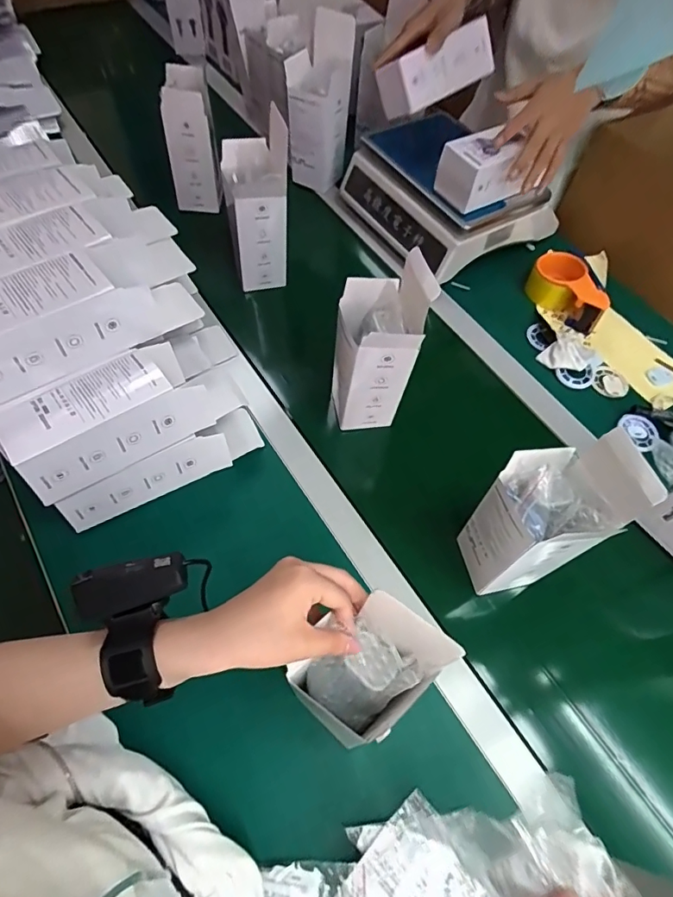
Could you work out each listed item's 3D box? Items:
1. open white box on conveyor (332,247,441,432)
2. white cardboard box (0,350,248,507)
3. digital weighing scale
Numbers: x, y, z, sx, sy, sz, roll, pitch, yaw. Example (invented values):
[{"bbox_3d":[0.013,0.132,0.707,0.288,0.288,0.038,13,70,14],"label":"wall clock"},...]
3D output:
[{"bbox_3d":[0.047,-0.123,0.582,0.081,0.232,0.083,-1,61,-5],"label":"open white box on conveyor"},{"bbox_3d":[-0.227,-0.041,0.526,0.232,0.078,0.086,-31,68,-19],"label":"white cardboard box"},{"bbox_3d":[0.199,-0.453,0.831,0.273,0.110,0.284,-31,68,-19],"label":"digital weighing scale"}]

